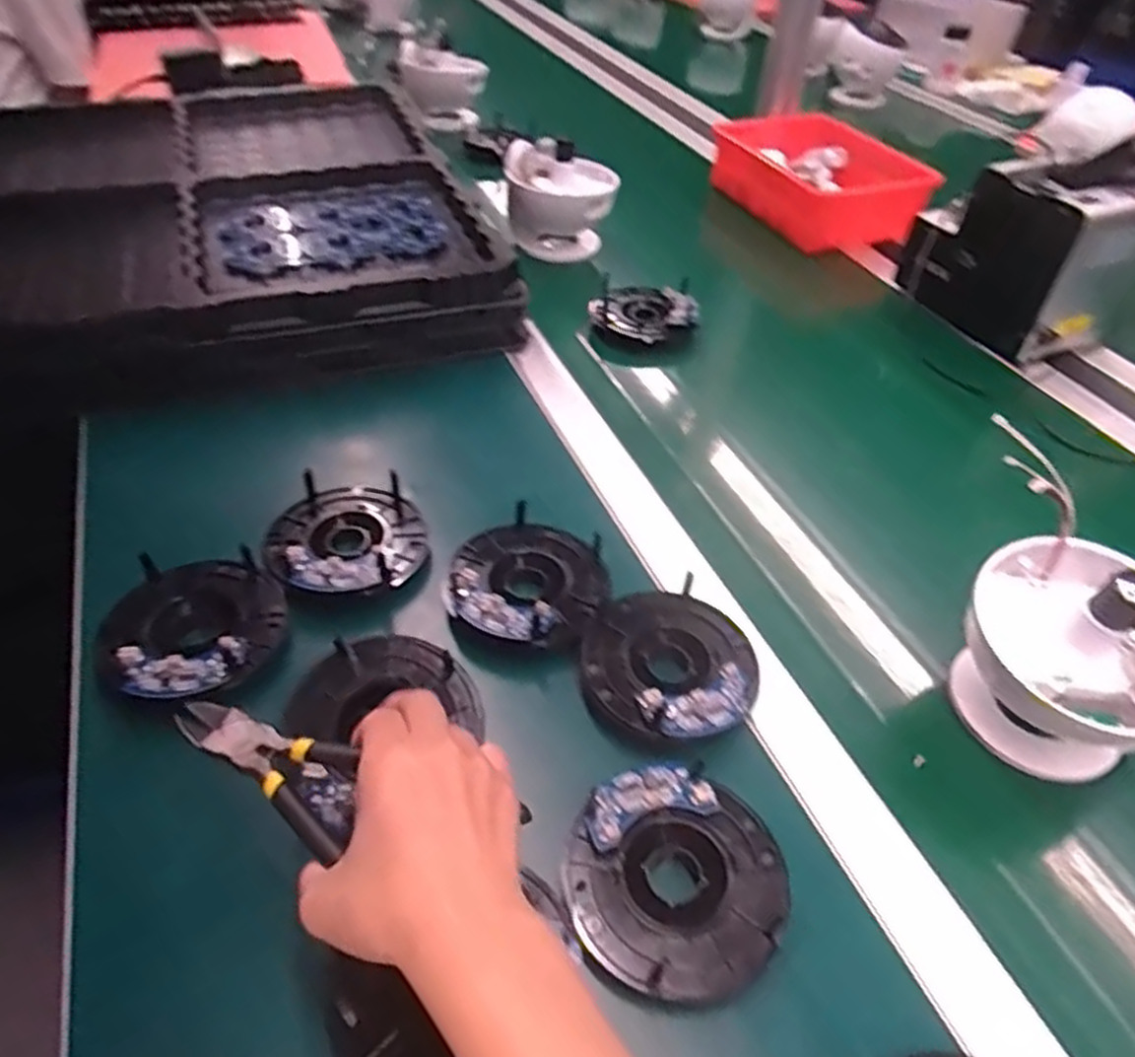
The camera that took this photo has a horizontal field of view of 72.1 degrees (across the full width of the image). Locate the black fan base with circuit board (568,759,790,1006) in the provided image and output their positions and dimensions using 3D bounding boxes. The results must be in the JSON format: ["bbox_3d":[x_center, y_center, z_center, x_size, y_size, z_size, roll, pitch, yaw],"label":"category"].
[{"bbox_3d":[0.051,0.161,0.361,0.098,0.016,0.096,2,45,-2],"label":"black fan base with circuit board"}]

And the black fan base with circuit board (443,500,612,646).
[{"bbox_3d":[-0.023,0.028,0.489,0.096,0.023,0.102,4,45,1],"label":"black fan base with circuit board"}]

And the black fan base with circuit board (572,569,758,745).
[{"bbox_3d":[0.058,0.073,0.445,0.098,0.017,0.101,8,45,5],"label":"black fan base with circuit board"}]

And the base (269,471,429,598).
[{"bbox_3d":[-0.144,0.003,0.505,0.098,0.021,0.098,2,45,-2],"label":"base"}]

